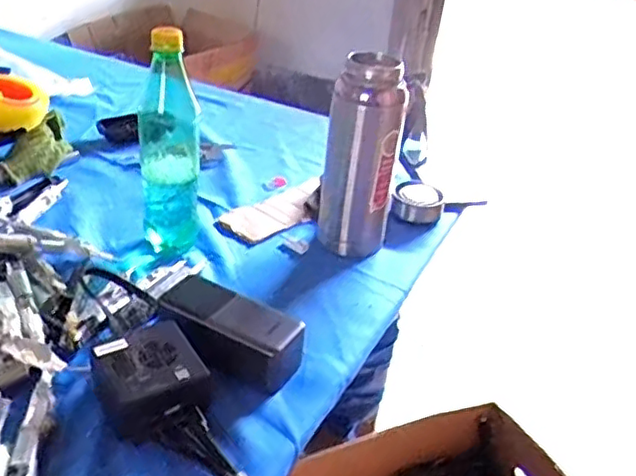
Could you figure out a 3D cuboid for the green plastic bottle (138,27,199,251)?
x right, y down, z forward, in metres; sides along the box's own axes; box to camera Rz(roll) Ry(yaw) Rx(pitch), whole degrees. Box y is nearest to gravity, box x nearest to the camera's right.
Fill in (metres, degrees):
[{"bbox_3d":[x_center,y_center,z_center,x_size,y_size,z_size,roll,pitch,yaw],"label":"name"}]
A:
[{"bbox_3d":[-0.157,-0.097,0.699,0.061,0.230,0.062,0,33,-12],"label":"green plastic bottle"}]

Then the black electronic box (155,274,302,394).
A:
[{"bbox_3d":[-0.077,0.085,0.596,0.135,0.053,0.055,21,35,21],"label":"black electronic box"}]

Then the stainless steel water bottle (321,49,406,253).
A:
[{"bbox_3d":[0.049,-0.088,0.739,0.082,0.219,0.066,7,32,3],"label":"stainless steel water bottle"}]

